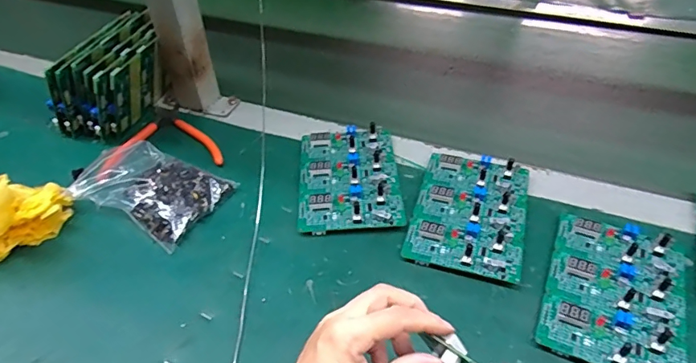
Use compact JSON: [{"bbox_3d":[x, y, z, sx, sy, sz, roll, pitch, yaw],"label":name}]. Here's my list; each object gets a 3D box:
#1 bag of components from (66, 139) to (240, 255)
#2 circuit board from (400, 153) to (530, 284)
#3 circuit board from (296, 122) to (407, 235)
[{"bbox_3d":[-0.208,0.006,0.492,0.146,0.031,0.099,19,48,21],"label":"bag of components"},{"bbox_3d":[0.122,0.027,0.462,0.105,0.020,0.142,11,46,14],"label":"circuit board"},{"bbox_3d":[0.000,-0.006,0.502,0.105,0.021,0.142,-3,44,0],"label":"circuit board"}]

